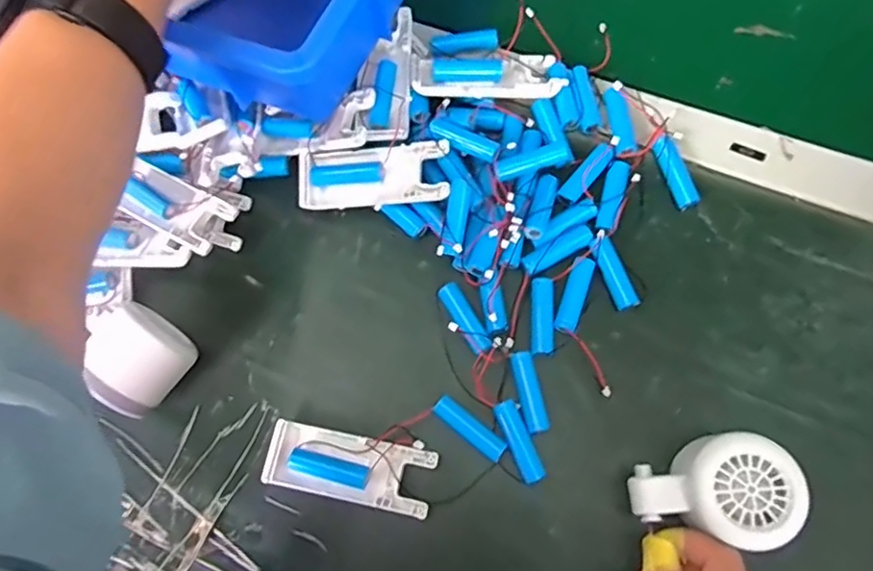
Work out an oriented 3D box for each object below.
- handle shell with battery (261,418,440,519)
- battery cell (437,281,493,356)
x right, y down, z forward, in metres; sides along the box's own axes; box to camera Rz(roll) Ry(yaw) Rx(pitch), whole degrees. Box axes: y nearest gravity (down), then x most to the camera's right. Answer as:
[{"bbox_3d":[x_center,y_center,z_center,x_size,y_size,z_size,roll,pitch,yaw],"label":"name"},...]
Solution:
[{"bbox_3d":[-0.055,0.115,0.383,0.104,0.019,0.040,10,75,9],"label":"handle shell with battery"},{"bbox_3d":[0.018,0.021,0.393,0.017,0.011,0.051,-31,73,-4],"label":"battery cell"}]

